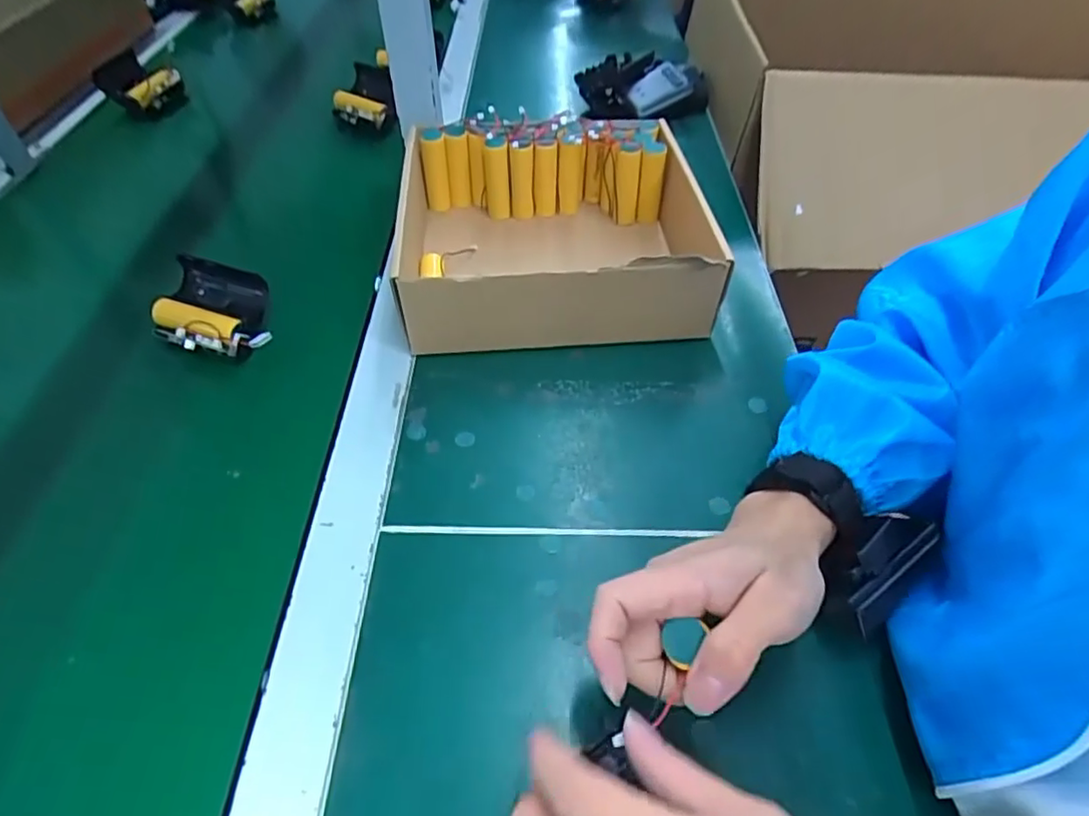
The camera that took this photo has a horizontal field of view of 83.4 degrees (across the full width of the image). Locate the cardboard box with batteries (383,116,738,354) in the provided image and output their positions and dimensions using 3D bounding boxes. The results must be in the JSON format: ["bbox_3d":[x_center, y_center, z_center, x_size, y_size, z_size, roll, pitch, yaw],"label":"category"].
[{"bbox_3d":[0.009,-0.153,0.516,0.258,0.083,0.220,-4,50,-4],"label":"cardboard box with batteries"}]

